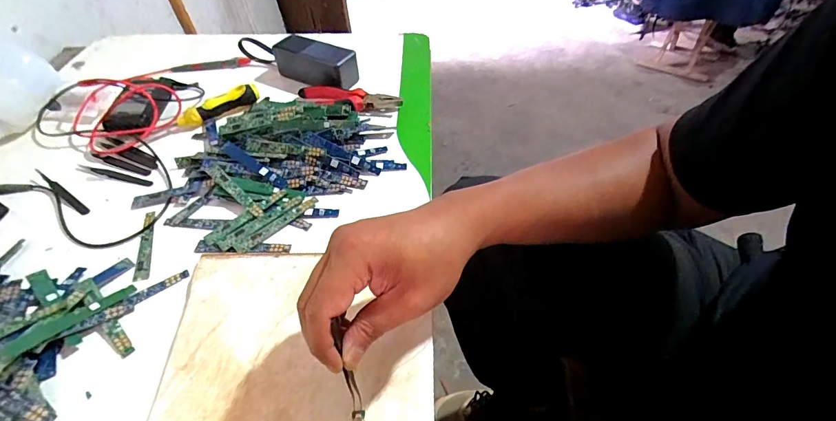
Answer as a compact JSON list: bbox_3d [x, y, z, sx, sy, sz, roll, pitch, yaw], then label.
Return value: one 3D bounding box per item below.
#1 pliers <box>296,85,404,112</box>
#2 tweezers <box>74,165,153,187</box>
[{"bbox_3d":[-0.105,-0.165,0.577,0.156,0.020,0.037,10,51,11],"label":"pliers"},{"bbox_3d":[-0.383,-0.044,0.493,0.114,0.004,0.013,12,51,13],"label":"tweezers"}]

